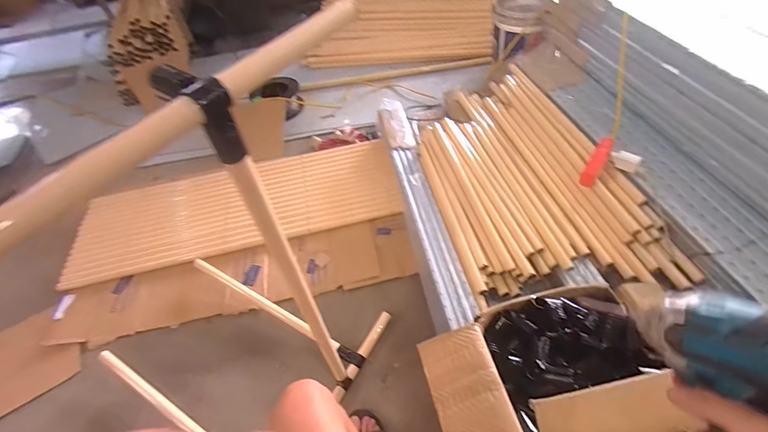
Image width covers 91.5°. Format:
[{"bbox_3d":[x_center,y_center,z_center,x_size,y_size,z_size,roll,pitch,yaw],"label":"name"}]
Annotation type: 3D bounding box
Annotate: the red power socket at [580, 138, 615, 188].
[{"bbox_3d":[0.610,-0.155,1.069,0.043,0.029,0.158,28,84,25],"label":"red power socket"}]

